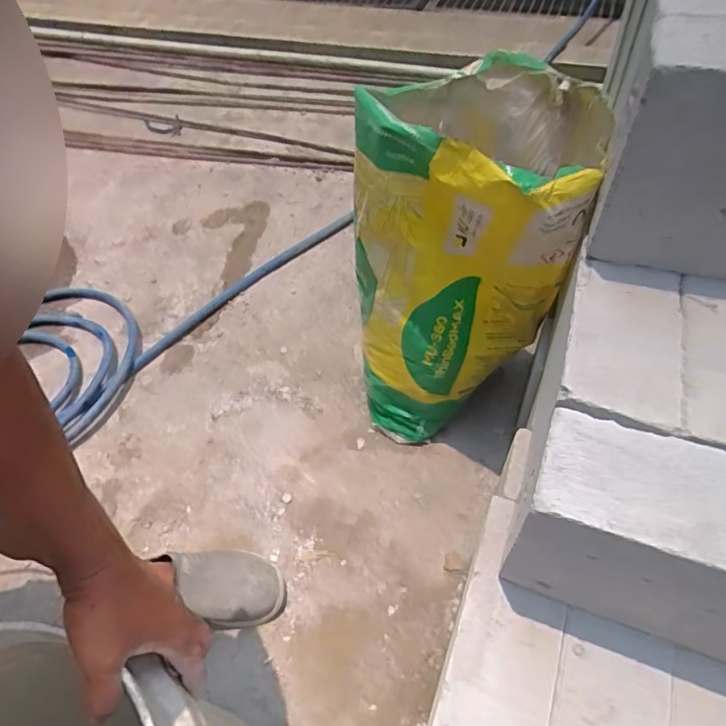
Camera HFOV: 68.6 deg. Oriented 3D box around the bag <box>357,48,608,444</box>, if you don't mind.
[{"bbox_3d":[0.145,-0.133,0.785,0.310,0.473,0.277,-3,53,2],"label":"bag"}]

